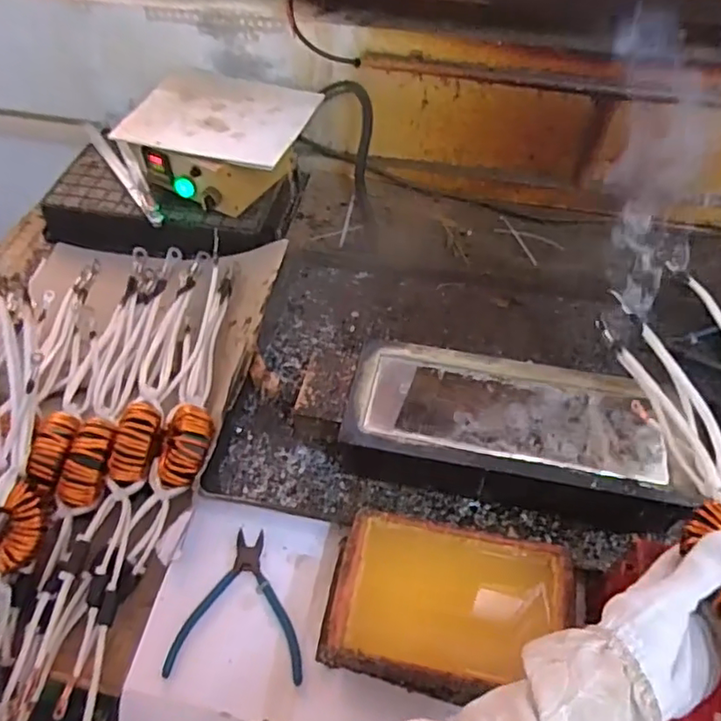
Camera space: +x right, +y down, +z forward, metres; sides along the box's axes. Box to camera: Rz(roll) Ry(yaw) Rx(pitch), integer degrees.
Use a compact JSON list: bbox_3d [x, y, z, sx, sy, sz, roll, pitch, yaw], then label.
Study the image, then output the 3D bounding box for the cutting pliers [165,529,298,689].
[{"bbox_3d":[-0.114,0.233,0.578,0.123,0.006,0.135,1,51,1],"label":"cutting pliers"}]

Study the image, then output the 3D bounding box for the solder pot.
[{"bbox_3d":[0.171,0.082,0.641,0.364,0.082,0.158,13,53,10],"label":"solder pot"}]

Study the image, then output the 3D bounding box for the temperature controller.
[{"bbox_3d":[-0.206,-0.324,0.891,0.245,0.093,0.204,16,53,13],"label":"temperature controller"}]

